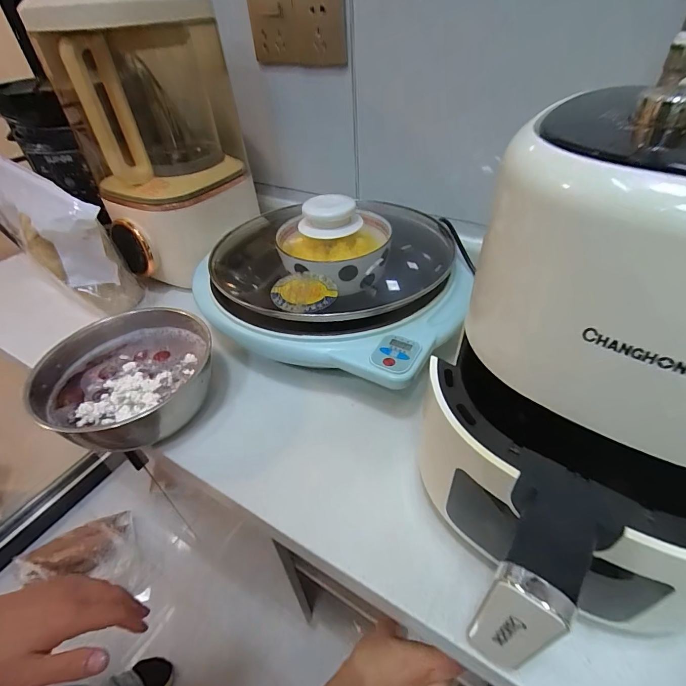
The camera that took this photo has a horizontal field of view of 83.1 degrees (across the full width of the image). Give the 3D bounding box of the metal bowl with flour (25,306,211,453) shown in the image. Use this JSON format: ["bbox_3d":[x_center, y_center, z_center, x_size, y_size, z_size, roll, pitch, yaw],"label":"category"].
[{"bbox_3d":[-0.243,0.043,0.455,0.185,0.080,0.176,-2,42,2],"label":"metal bowl with flour"}]

